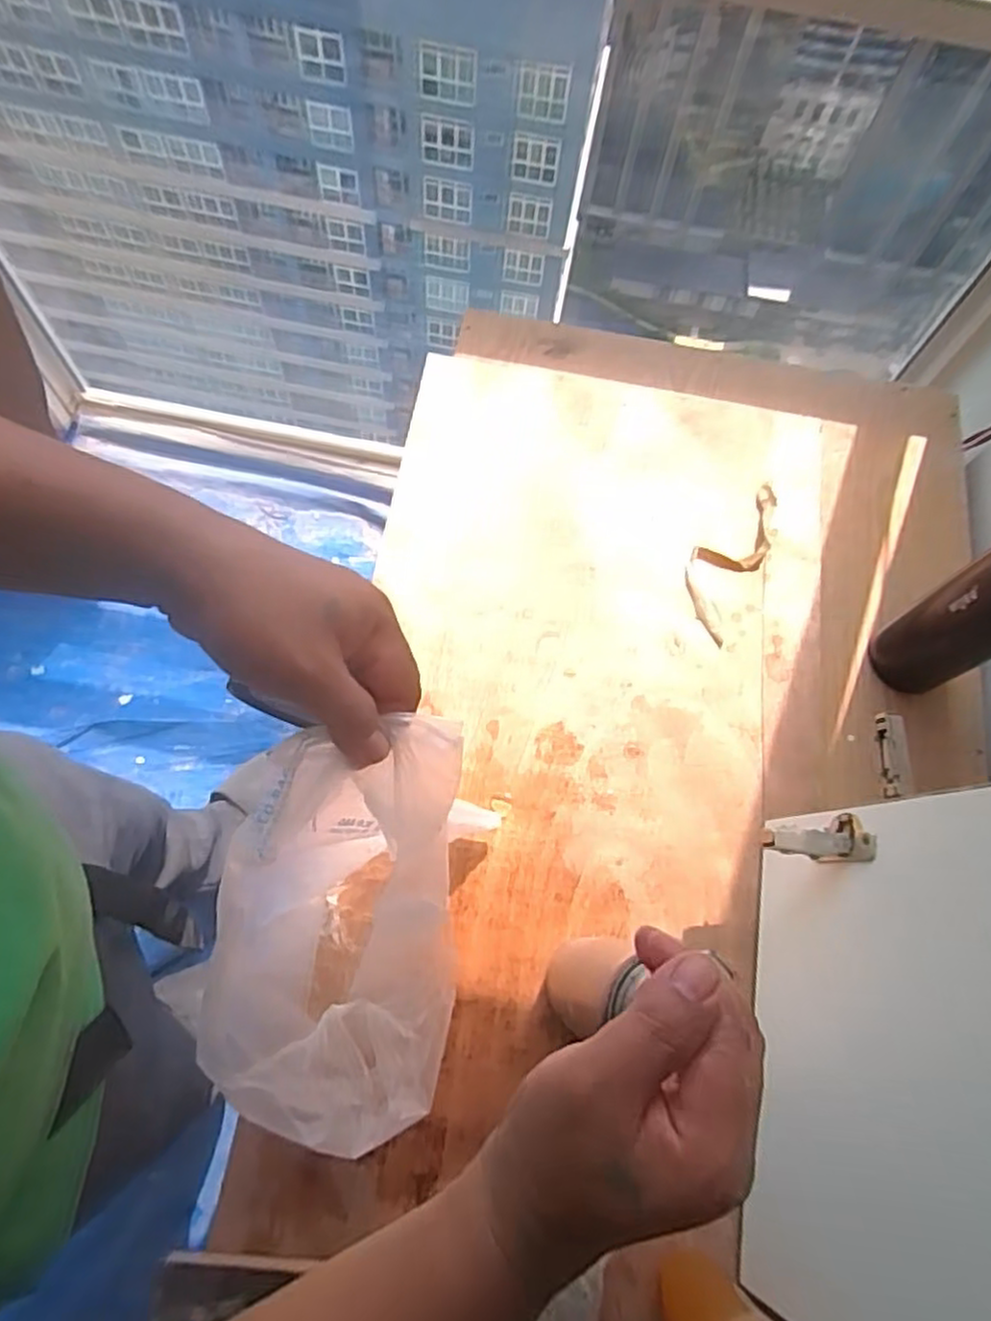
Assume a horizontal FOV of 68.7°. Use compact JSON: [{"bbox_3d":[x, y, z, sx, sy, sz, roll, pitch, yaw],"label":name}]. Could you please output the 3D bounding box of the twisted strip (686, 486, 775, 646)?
[{"bbox_3d":[0.245,-0.112,0.757,0.067,0.019,0.189,29,70,8],"label":"twisted strip"}]

